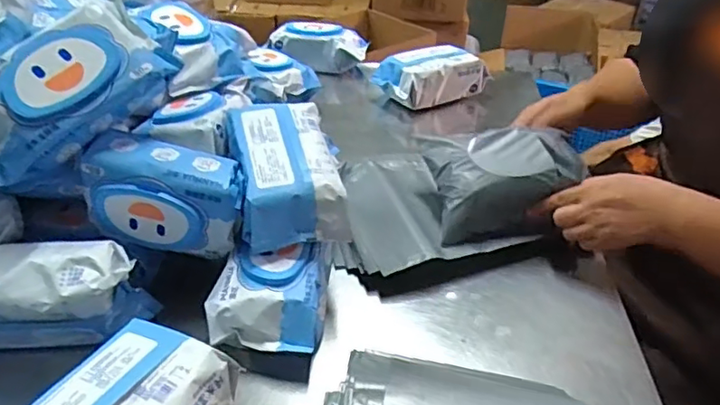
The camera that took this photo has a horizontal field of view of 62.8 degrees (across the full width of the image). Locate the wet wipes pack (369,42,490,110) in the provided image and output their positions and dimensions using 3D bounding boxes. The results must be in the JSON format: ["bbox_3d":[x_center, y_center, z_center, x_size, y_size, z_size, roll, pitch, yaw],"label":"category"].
[{"bbox_3d":[0.125,-0.226,1.042,0.185,0.071,0.095,-16,38,-24],"label":"wet wipes pack"}]

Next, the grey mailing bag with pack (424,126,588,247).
[{"bbox_3d":[0.175,-0.024,0.714,0.165,0.098,0.101,-4,35,-8],"label":"grey mailing bag with pack"}]

